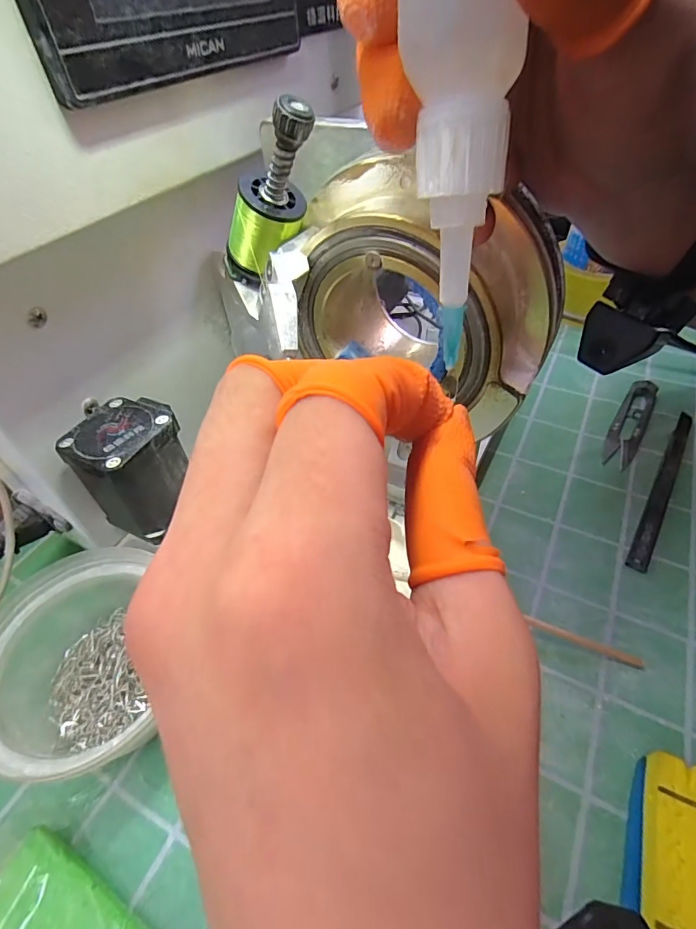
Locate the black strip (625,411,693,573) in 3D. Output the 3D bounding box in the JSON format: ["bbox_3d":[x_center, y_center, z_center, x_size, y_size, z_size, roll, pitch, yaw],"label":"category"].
[{"bbox_3d":[0.218,0.012,0.314,0.011,0.004,0.158,26,54,26],"label":"black strip"}]

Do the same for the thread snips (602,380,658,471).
[{"bbox_3d":[0.223,-0.034,0.361,0.022,0.006,0.106,26,53,25],"label":"thread snips"}]

